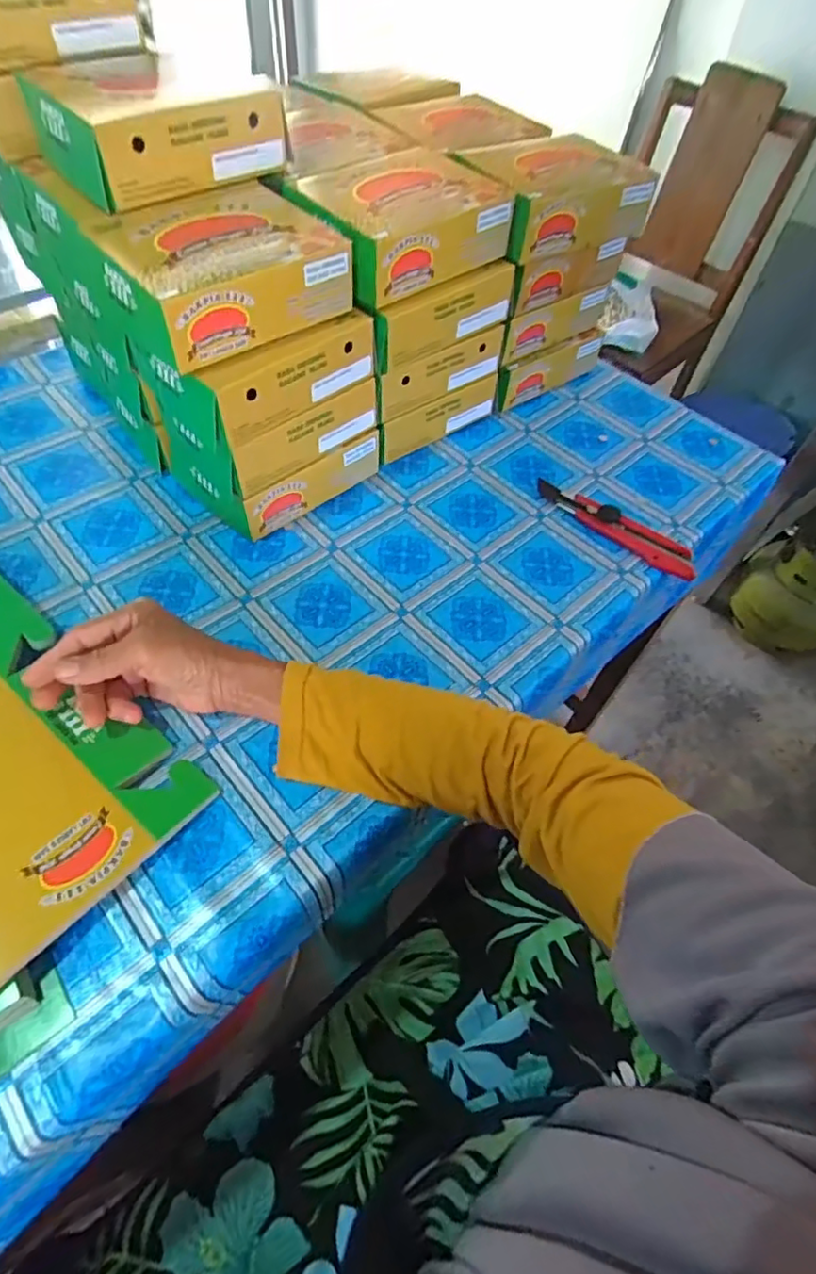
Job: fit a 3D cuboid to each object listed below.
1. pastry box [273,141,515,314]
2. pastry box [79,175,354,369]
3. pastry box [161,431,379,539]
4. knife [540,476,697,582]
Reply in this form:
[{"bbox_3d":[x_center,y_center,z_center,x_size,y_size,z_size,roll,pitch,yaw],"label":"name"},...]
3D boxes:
[{"bbox_3d":[-0.008,-0.366,0.512,0.169,0.054,0.127,-30,62,-22],"label":"pastry box"},{"bbox_3d":[-0.146,-0.280,0.444,0.162,0.052,0.128,-34,64,-24],"label":"pastry box"},{"bbox_3d":[-0.133,-0.180,0.571,0.167,0.063,0.133,-38,67,-25],"label":"pastry box"},{"bbox_3d":[0.202,-0.111,0.571,0.025,0.023,0.174,-39,67,-25],"label":"knife"}]

